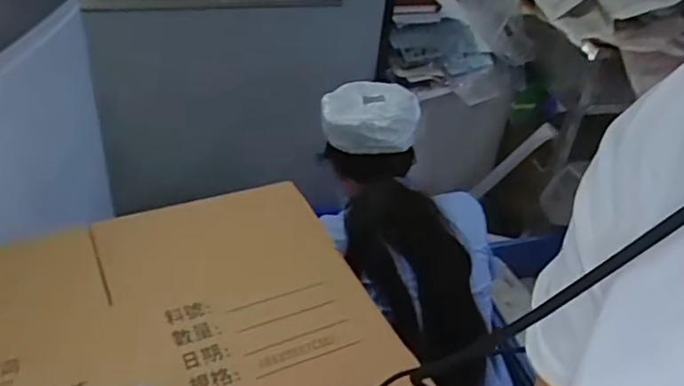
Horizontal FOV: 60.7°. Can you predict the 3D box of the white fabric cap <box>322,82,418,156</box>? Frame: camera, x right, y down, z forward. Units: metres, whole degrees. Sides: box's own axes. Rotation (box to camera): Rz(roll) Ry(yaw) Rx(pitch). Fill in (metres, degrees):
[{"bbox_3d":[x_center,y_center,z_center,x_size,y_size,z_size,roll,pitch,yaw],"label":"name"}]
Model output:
[{"bbox_3d":[0.049,-0.142,1.098,0.176,0.084,0.143,-8,39,-18],"label":"white fabric cap"}]

